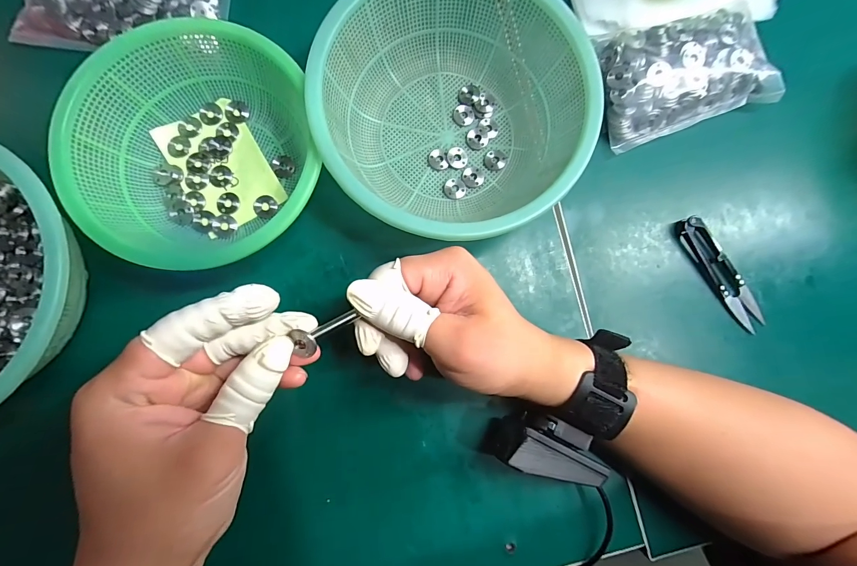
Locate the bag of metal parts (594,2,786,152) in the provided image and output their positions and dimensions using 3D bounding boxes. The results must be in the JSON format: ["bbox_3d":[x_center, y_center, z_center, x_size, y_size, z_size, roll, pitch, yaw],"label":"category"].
[{"bbox_3d":[0.212,-0.171,0.297,0.142,0.034,0.087,-15,85,-6],"label":"bag of metal parts"}]

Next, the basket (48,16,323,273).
[{"bbox_3d":[-0.155,-0.090,0.251,0.151,0.048,0.160,0,84,-5],"label":"basket"}]

